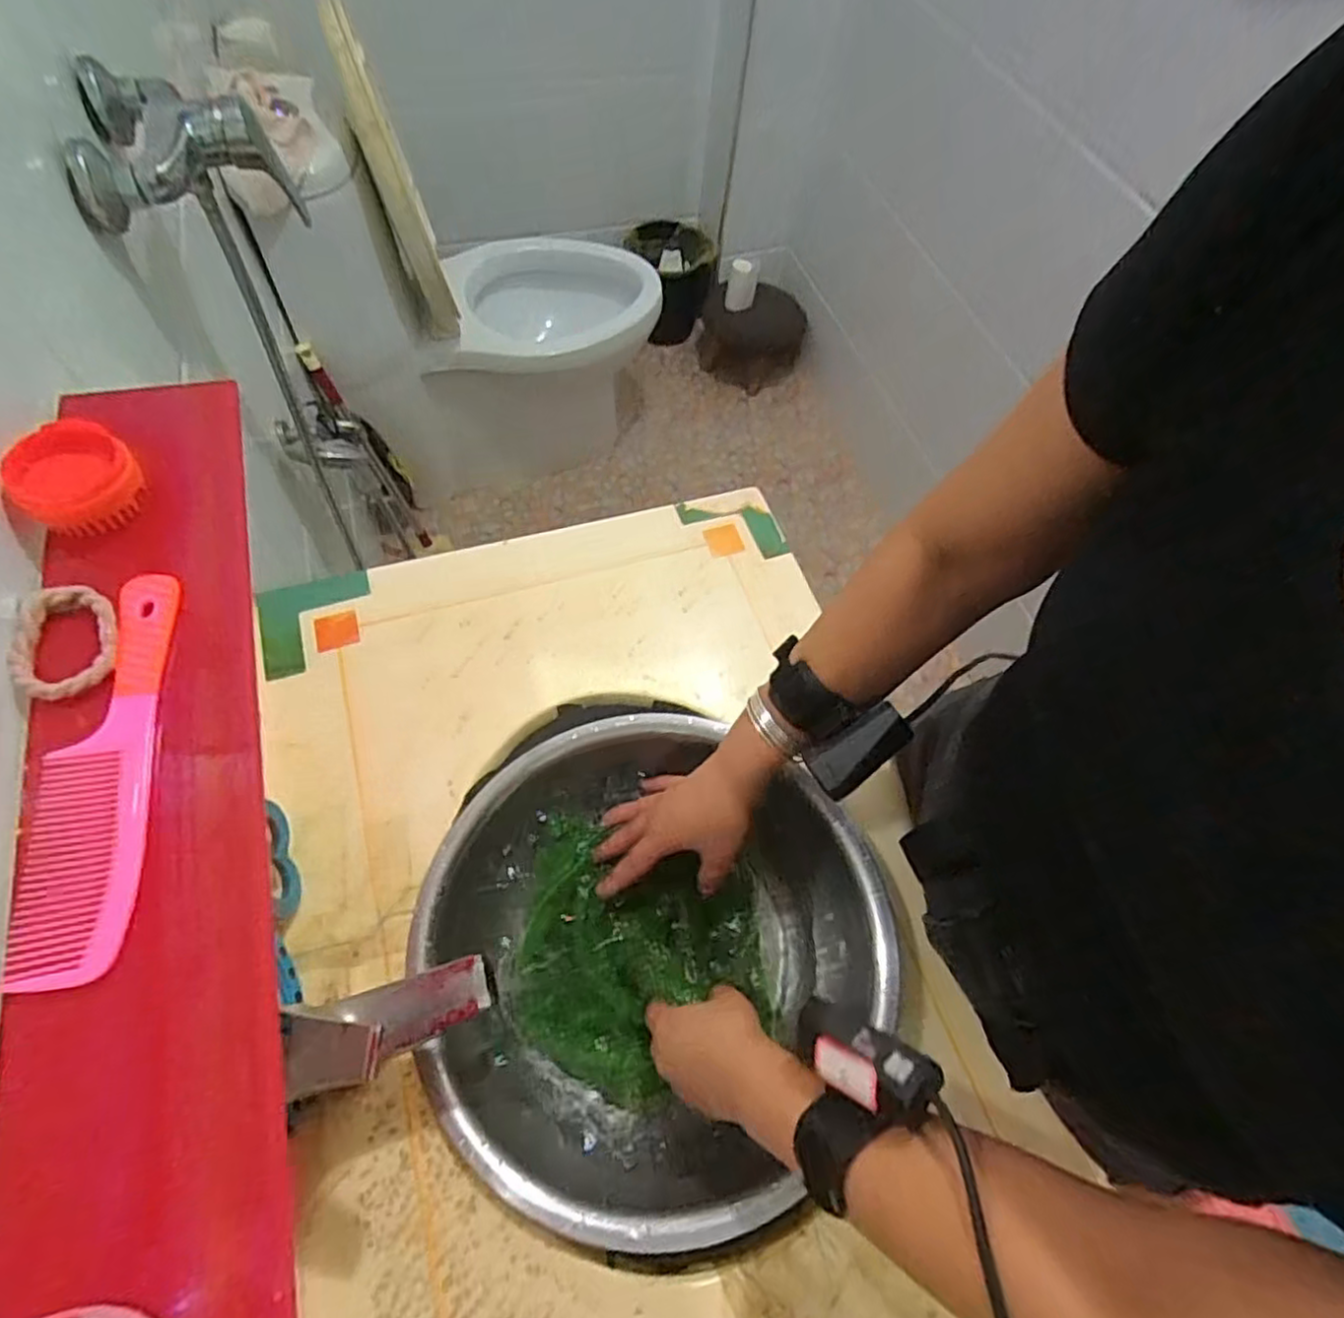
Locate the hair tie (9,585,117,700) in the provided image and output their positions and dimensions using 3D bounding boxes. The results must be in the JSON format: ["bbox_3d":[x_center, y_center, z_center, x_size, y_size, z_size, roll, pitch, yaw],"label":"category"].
[{"bbox_3d":[-0.303,-0.011,0.345,0.044,0.007,0.064,-11,62,-15],"label":"hair tie"}]

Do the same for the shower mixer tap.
[{"bbox_3d":[-0.430,-0.439,0.624,0.142,0.104,0.183,-16,64,-12],"label":"shower mixer tap"}]

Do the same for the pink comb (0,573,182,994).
[{"bbox_3d":[-0.269,0.047,0.324,0.047,0.012,0.194,-5,61,-12],"label":"pink comb"}]

